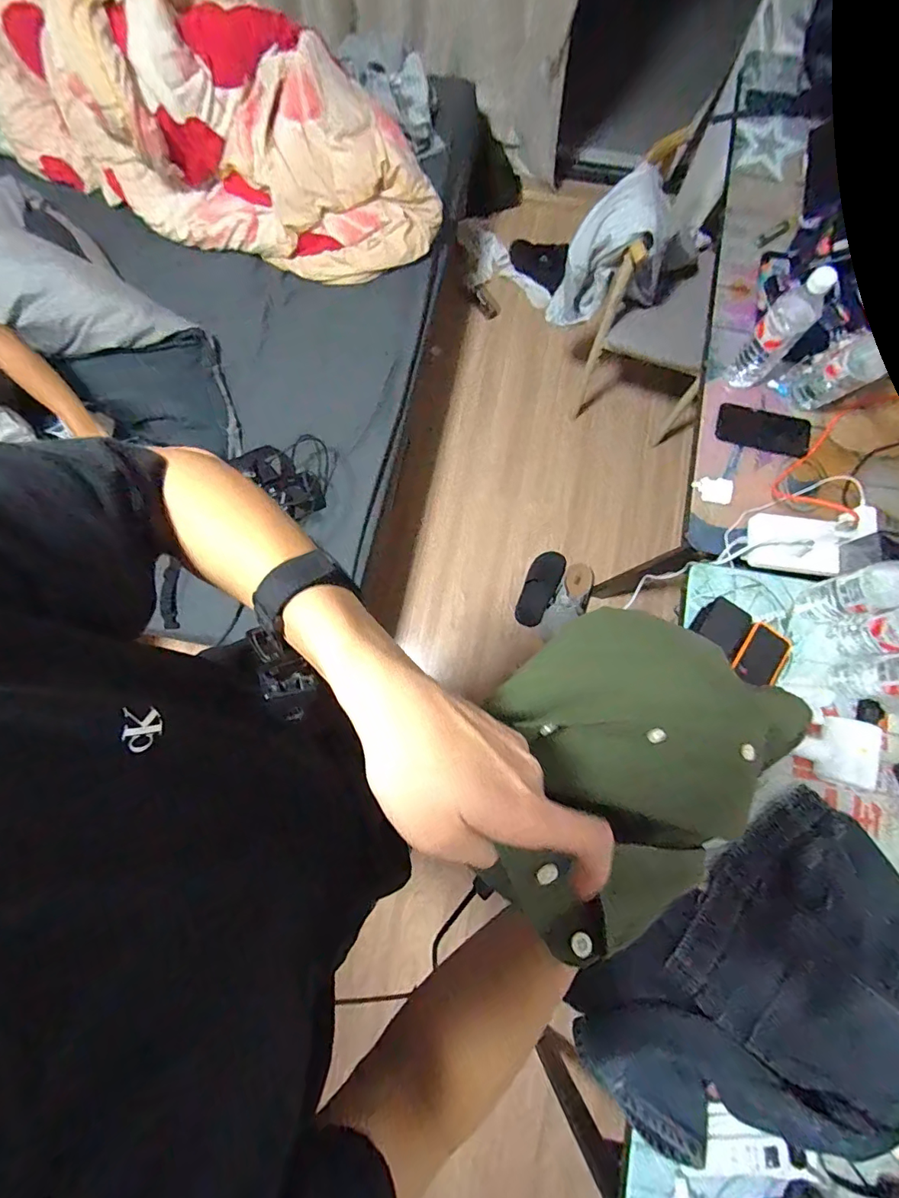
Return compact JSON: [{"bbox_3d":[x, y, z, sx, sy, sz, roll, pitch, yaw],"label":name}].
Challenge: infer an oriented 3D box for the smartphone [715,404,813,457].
[{"bbox_3d":[0.574,-0.310,0.893,0.161,0.009,0.078,15,79,4],"label":"smartphone"}]

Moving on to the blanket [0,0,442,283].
[{"bbox_3d":[-0.625,-1.248,1.209,1.232,0.392,0.493,27,80,6],"label":"blanket"}]

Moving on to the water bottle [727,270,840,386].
[{"bbox_3d":[0.546,-0.445,0.809,0.065,0.221,0.060,0,78,1],"label":"water bottle"}]

